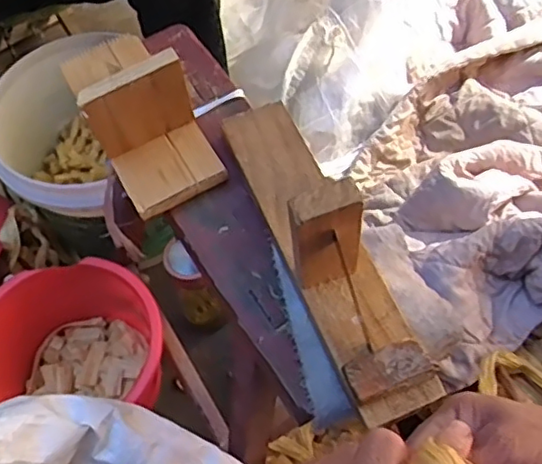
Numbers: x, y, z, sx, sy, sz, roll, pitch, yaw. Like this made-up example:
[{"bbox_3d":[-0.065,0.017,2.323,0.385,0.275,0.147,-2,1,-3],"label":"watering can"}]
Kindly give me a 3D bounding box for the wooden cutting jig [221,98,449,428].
[{"bbox_3d":[0.037,-0.014,0.419,0.069,0.109,0.275,-22,63,-13],"label":"wooden cutting jig"}]

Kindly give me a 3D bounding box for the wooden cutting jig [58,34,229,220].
[{"bbox_3d":[-0.117,-0.118,0.501,0.087,0.087,0.189,-26,64,-15],"label":"wooden cutting jig"}]

